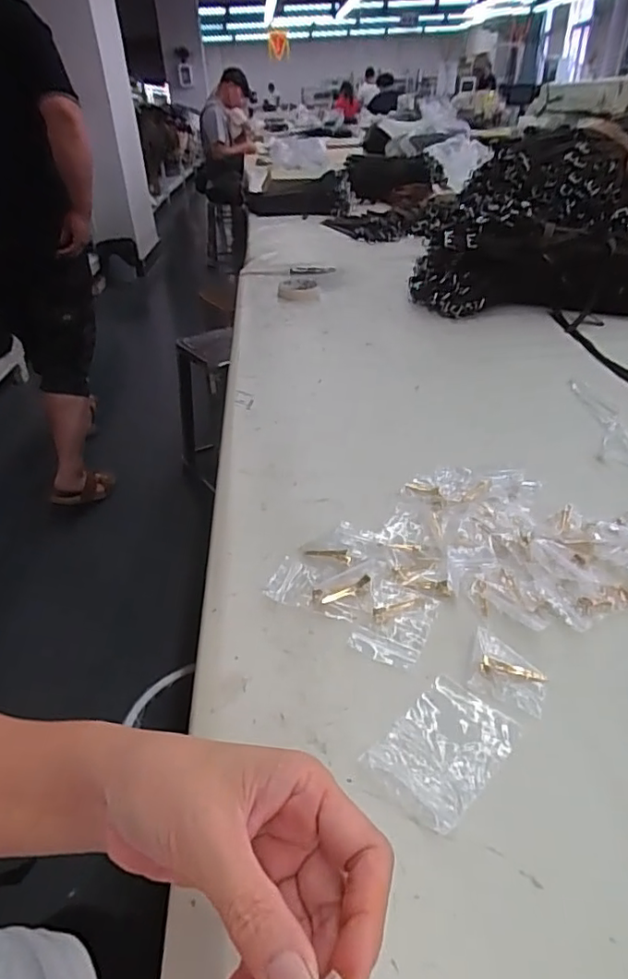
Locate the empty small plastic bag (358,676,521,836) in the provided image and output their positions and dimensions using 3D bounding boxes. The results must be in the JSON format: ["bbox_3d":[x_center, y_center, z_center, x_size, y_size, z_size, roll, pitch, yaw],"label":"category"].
[{"bbox_3d":[0.077,0.152,0.335,0.059,0.005,0.087,27,43,35],"label":"empty small plastic bag"}]

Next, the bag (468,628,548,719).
[{"bbox_3d":[0.130,0.120,0.376,0.048,0.005,0.047,15,37,22],"label":"bag"}]

